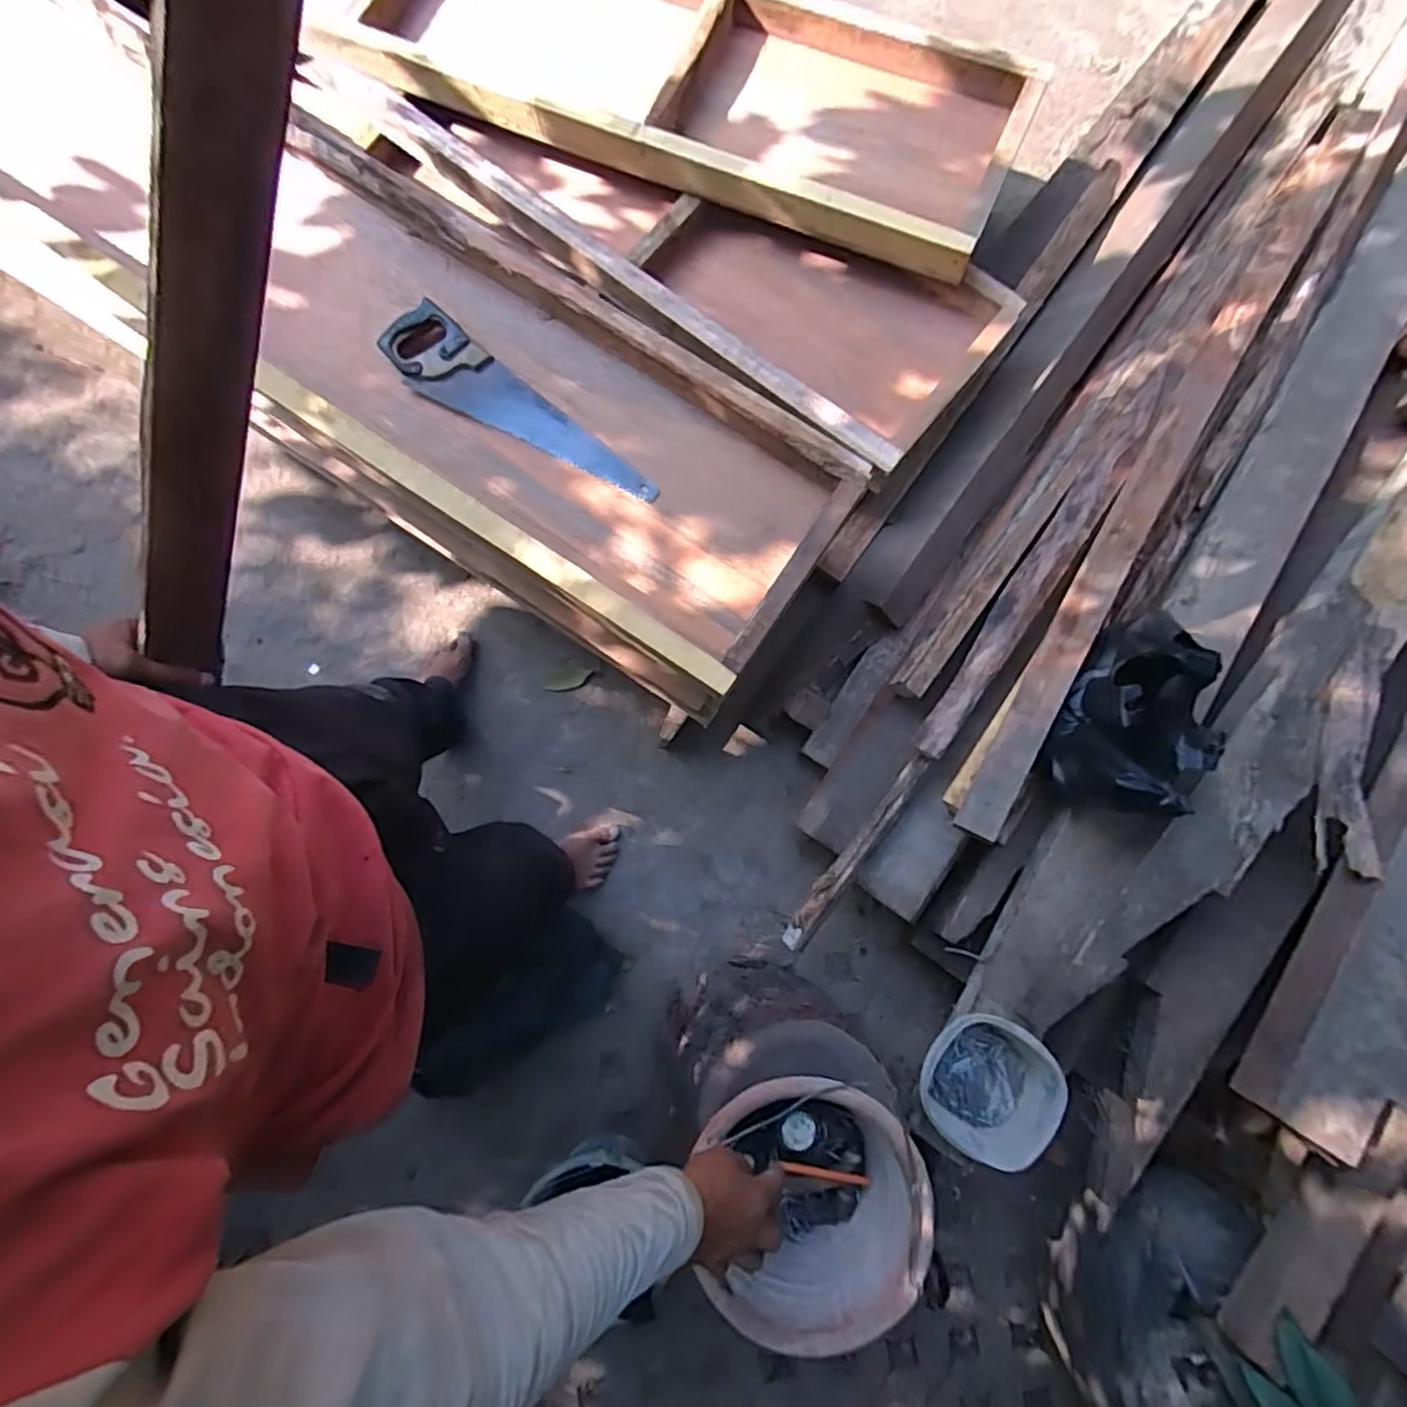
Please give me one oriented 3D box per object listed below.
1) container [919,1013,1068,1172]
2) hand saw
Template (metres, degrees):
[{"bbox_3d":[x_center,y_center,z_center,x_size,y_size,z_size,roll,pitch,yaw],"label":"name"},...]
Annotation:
[{"bbox_3d":[0.400,0.533,0.906,0.160,0.079,0.178,36,80,8],"label":"container"},{"bbox_3d":[-0.297,-0.446,1.034,0.483,0.021,0.116,39,102,0],"label":"hand saw"}]

